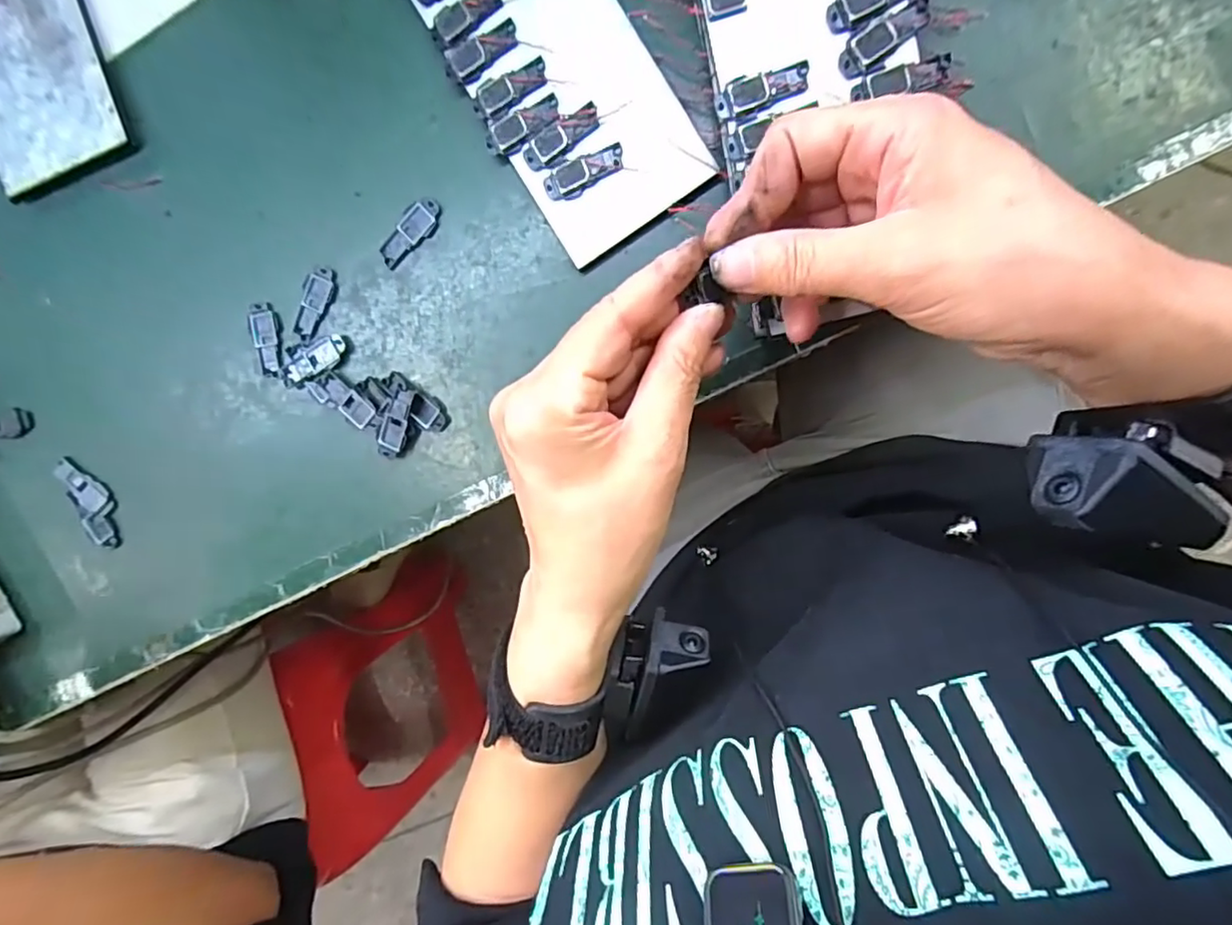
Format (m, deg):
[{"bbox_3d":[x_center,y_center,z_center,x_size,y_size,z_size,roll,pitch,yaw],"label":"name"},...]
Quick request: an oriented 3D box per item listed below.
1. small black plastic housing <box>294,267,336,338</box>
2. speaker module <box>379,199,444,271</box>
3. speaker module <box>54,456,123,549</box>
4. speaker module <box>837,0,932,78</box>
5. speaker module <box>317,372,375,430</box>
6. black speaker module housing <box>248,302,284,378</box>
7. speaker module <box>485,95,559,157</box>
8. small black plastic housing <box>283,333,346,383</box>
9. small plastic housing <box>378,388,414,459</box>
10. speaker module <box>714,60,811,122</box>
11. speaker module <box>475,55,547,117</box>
[{"bbox_3d":[-0.160,-0.085,0.318,0.015,0.004,0.037,28,99,3],"label":"small black plastic housing"},{"bbox_3d":[-0.106,-0.117,0.308,0.040,0.004,0.016,-43,90,10],"label":"speaker module"},{"bbox_3d":[-0.303,0.023,0.349,0.021,0.006,0.056,-24,93,9],"label":"speaker module"},{"bbox_3d":[0.111,-0.176,0.248,0.040,0.004,0.014,-35,91,10],"label":"speaker module"},{"bbox_3d":[-0.144,-0.033,0.319,0.035,0.004,0.014,39,100,2],"label":"speaker module"},{"bbox_3d":[-0.187,-0.065,0.324,0.017,0.004,0.040,-6,96,8],"label":"black speaker module housing"},{"bbox_3d":[-0.045,-0.161,0.289,0.038,0.004,0.014,-22,93,9],"label":"speaker module"},{"bbox_3d":[-0.159,-0.054,0.320,0.037,0.004,0.013,-29,92,10],"label":"small black plastic housing"},{"bbox_3d":[-0.115,-0.021,0.317,0.014,0.006,0.036,22,99,4],"label":"small plastic housing"},{"bbox_3d":[0.062,-0.158,0.258,0.039,0.004,0.016,-11,95,9],"label":"speaker module"},{"bbox_3d":[-0.051,-0.179,0.287,0.037,0.004,0.014,-21,93,9],"label":"speaker module"}]

